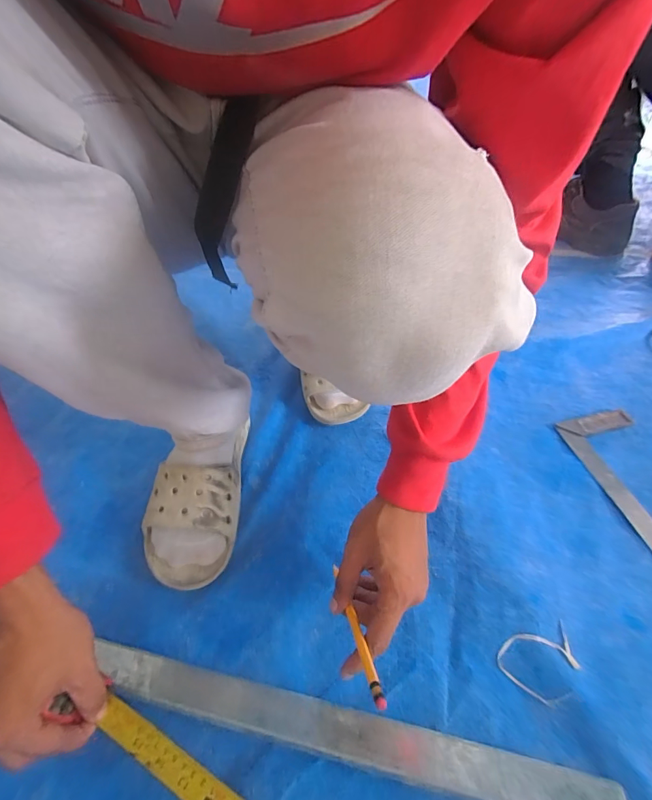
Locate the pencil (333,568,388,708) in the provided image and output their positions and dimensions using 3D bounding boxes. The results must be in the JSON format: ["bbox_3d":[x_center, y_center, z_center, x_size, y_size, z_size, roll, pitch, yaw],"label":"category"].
[{"bbox_3d":[0.023,0.193,0.351,0.008,0.006,0.184,-15,7,-7],"label":"pencil"}]

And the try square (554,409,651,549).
[{"bbox_3d":[0.381,0.093,0.487,0.090,0.009,0.199,-11,46,-4],"label":"try square"}]

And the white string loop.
[{"bbox_3d":[0.199,0.244,0.367,0.069,0.008,0.055,-16,47,-9],"label":"white string loop"}]

